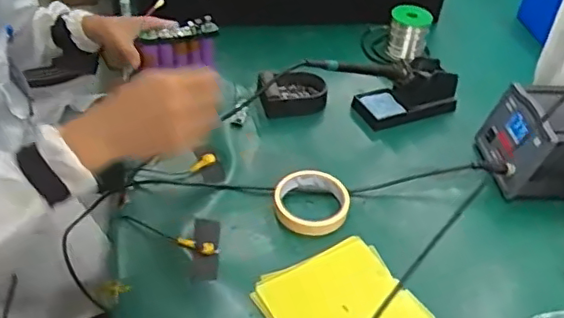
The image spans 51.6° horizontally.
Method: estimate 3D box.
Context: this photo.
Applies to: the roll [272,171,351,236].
[{"bbox_3d":[0.036,0.053,0.713,0.089,0.022,0.089,2,43,-2],"label":"roll"}]

